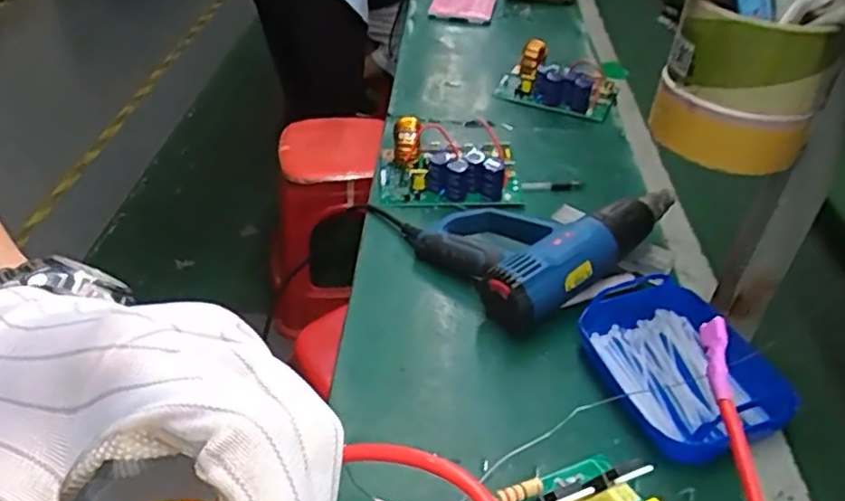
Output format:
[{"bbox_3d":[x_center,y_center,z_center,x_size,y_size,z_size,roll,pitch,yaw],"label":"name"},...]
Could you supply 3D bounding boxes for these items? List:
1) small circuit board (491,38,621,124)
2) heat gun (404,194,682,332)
[{"bbox_3d":[0.244,-0.305,1.196,0.205,0.062,0.132,21,43,20],"label":"small circuit board"},{"bbox_3d":[0.130,-0.031,0.813,0.262,0.086,0.226,-30,50,-34],"label":"heat gun"}]

